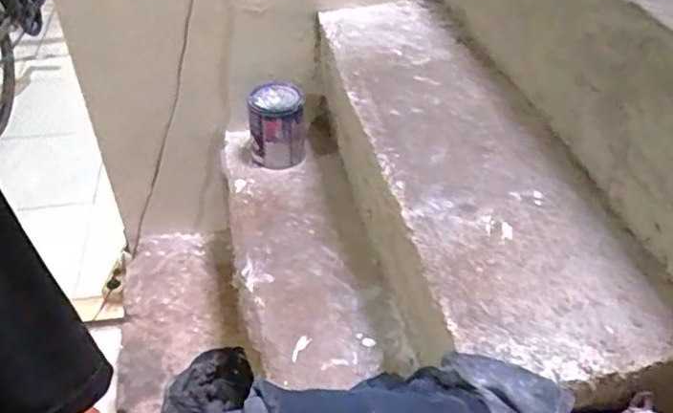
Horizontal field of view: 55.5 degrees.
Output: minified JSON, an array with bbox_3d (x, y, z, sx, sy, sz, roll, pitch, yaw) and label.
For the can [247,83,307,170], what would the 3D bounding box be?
[{"bbox_3d":[-0.116,-0.152,1.247,0.106,0.148,0.094,-3,41,-4],"label":"can"}]

